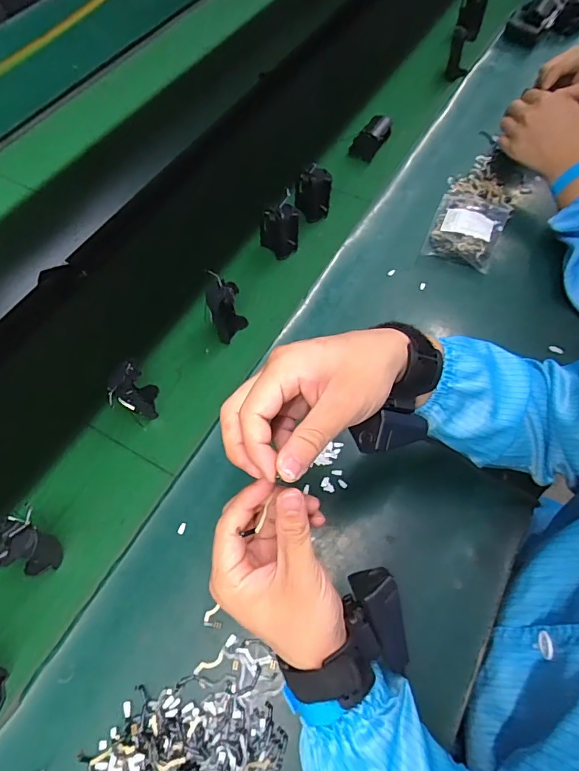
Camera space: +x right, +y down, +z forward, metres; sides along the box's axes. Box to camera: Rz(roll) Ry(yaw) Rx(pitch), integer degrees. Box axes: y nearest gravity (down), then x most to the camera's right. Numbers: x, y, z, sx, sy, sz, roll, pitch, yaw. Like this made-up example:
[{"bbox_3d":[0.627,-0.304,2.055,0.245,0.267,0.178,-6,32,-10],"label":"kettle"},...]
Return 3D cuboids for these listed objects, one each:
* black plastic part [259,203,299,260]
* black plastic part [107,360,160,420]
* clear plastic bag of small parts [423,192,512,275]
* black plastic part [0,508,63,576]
[{"bbox_3d":[-0.016,-0.222,0.641,0.056,0.071,0.035,0,66,4],"label":"black plastic part"},{"bbox_3d":[-0.179,0.011,0.516,0.042,0.073,0.049,-9,63,-6],"label":"black plastic part"},{"bbox_3d":[0.255,-0.223,0.648,0.097,0.025,0.138,21,69,12],"label":"clear plastic bag of small parts"},{"bbox_3d":[-0.253,0.154,0.435,0.045,0.075,0.050,-7,62,-5],"label":"black plastic part"}]

